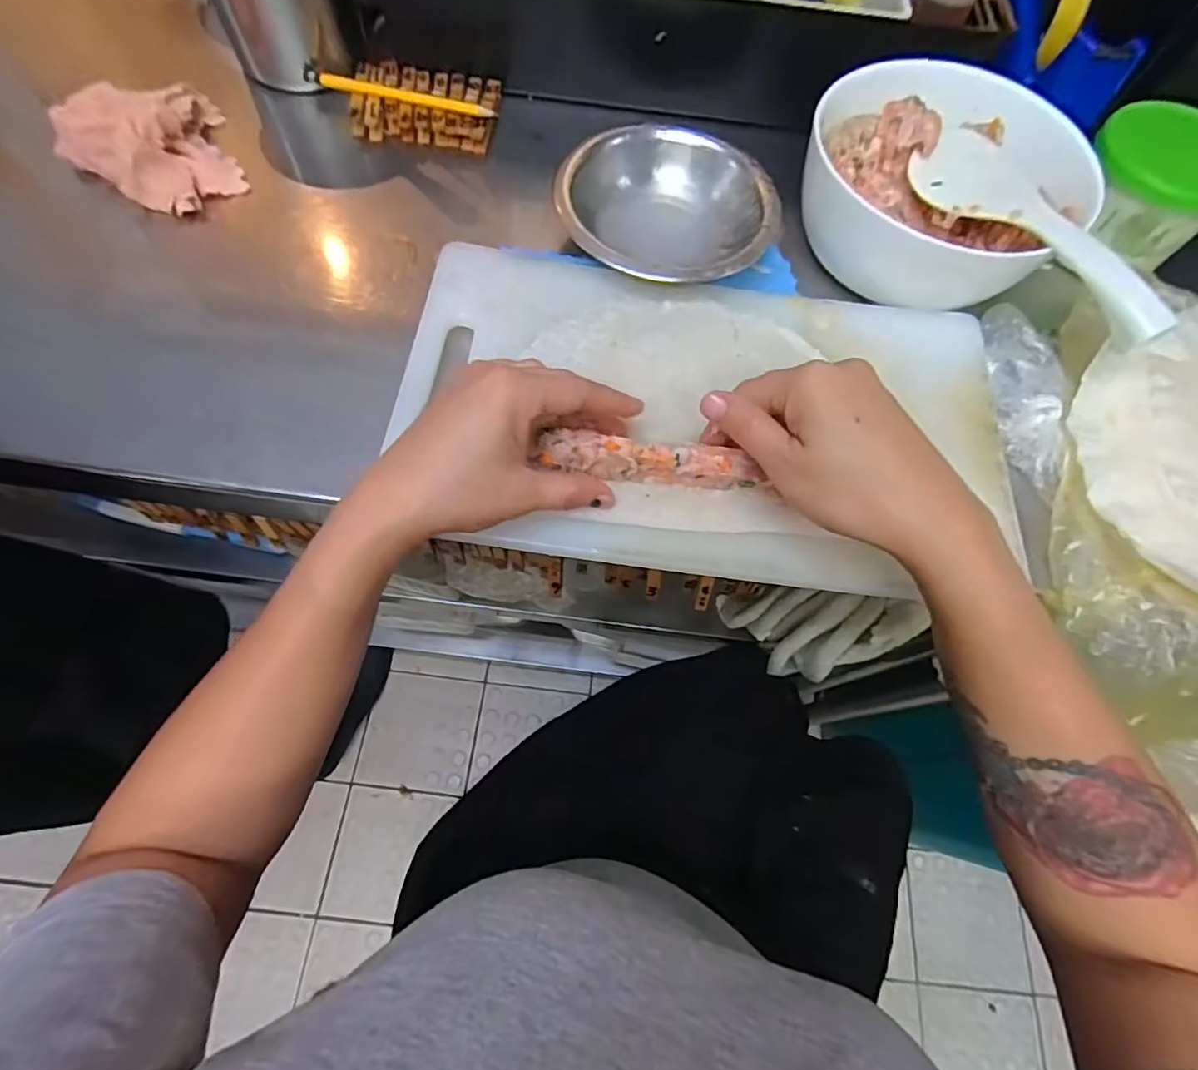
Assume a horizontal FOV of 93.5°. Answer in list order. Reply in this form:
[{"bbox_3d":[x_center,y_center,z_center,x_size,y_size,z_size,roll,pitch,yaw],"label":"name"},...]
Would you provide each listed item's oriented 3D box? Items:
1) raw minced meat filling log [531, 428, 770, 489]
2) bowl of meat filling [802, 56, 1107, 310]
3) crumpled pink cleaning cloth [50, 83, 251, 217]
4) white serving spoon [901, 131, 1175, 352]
[{"bbox_3d":[0.028,-0.041,0.318,0.122,0.023,0.020,7,68,-5],"label":"raw minced meat filling log"},{"bbox_3d":[0.233,-0.247,0.385,0.175,0.066,0.168,0,68,-1],"label":"bowl of meat filling"},{"bbox_3d":[-0.312,-0.275,0.395,0.103,0.043,0.100,-36,74,-17],"label":"crumpled pink cleaning cloth"},{"bbox_3d":[0.268,-0.190,0.348,0.062,0.023,0.193,-20,70,-9],"label":"white serving spoon"}]

